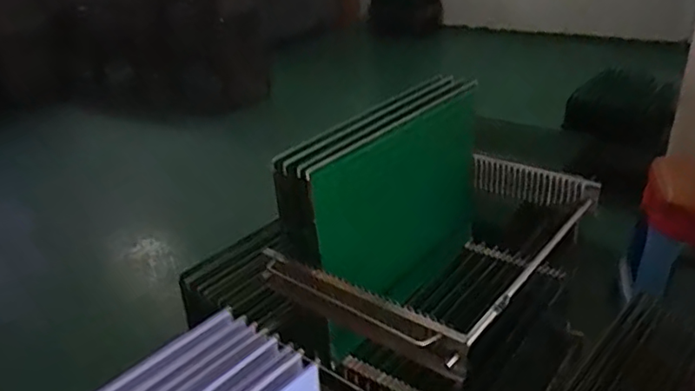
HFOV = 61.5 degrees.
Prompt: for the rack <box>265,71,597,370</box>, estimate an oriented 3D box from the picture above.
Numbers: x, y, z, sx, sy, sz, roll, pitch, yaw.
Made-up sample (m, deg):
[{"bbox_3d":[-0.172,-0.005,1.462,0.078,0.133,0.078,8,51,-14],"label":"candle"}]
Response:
[{"bbox_3d":[0.211,0.053,1.164,0.364,0.456,0.674,18,34,35],"label":"rack"}]

